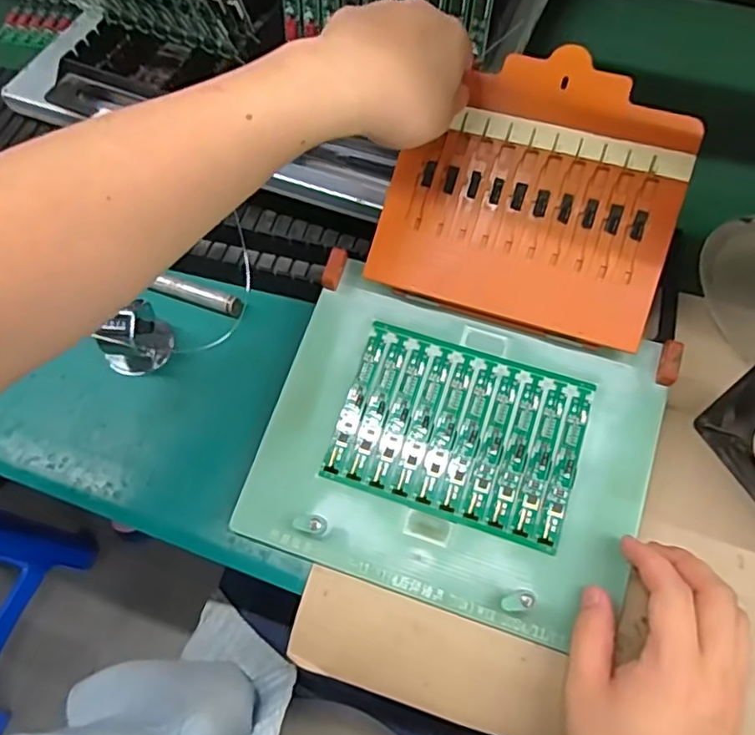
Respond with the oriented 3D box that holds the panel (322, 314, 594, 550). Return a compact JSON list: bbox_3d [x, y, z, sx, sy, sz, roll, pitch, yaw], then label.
[{"bbox_3d":[0.057,0.044,0.432,0.163,0.004,0.120,17,74,10],"label":"panel"}]

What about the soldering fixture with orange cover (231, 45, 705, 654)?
[{"bbox_3d":[0.075,-0.029,0.418,0.250,0.121,0.347,17,65,10],"label":"soldering fixture with orange cover"}]

